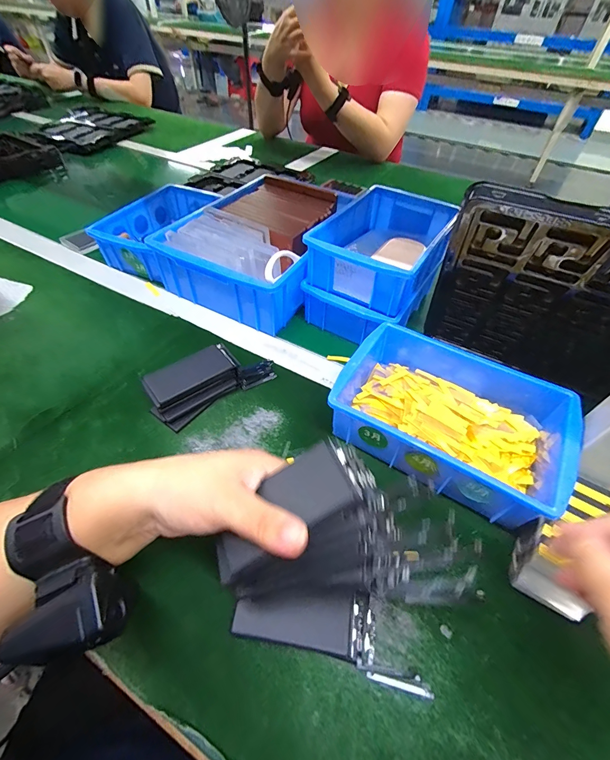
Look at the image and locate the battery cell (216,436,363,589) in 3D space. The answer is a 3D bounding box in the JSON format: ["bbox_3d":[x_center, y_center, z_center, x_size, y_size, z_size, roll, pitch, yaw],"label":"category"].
[{"bbox_3d":[-0.014,0.075,0.204,0.092,0.006,0.043,-32,45,-1],"label":"battery cell"}]

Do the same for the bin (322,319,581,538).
[{"bbox_3d":[0.135,0.035,0.334,0.194,0.069,0.133,27,52,19],"label":"bin"}]

